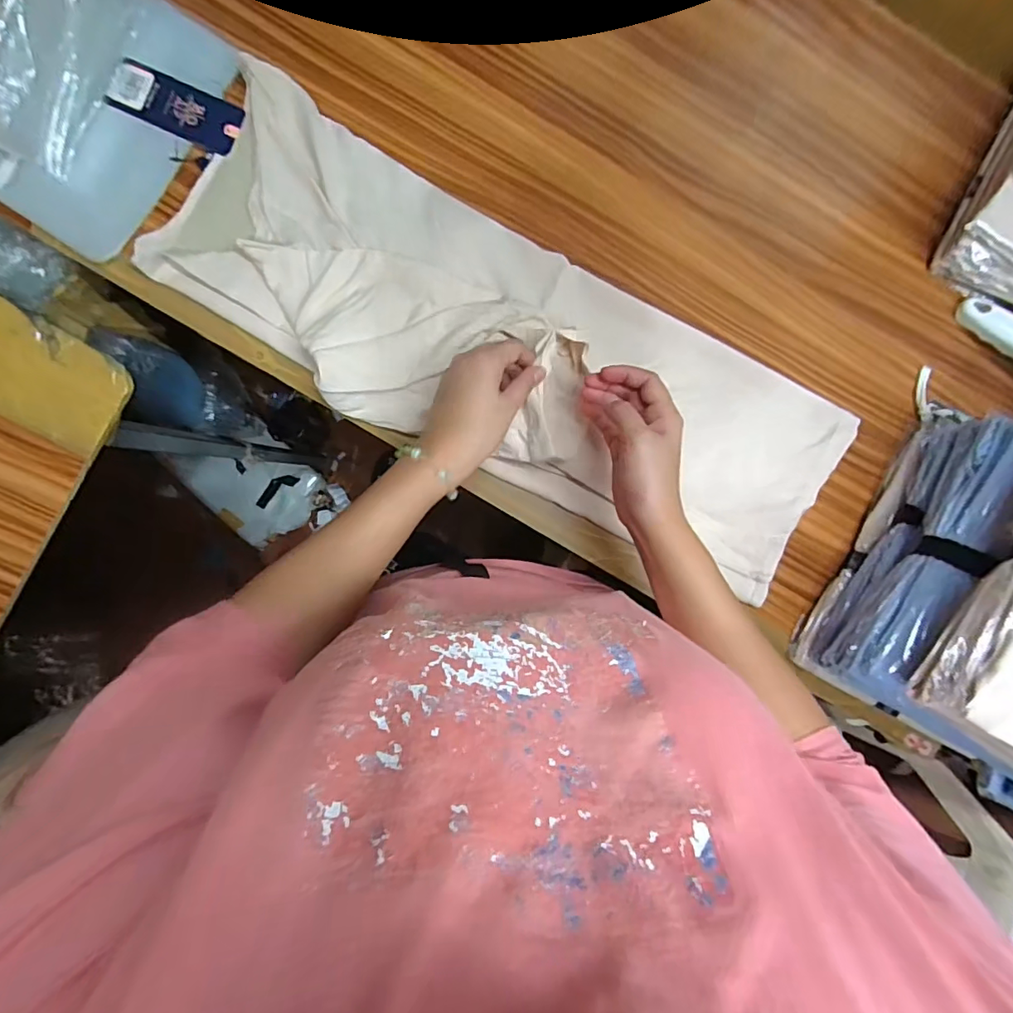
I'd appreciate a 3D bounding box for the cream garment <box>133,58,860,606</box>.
[{"bbox_3d":[0.008,-0.142,0.459,0.637,0.057,0.218,26,90,-5],"label":"cream garment"}]

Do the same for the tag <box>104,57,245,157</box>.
[{"bbox_3d":[-0.293,-0.356,0.451,0.108,0.011,0.046,21,91,-3],"label":"tag"}]

